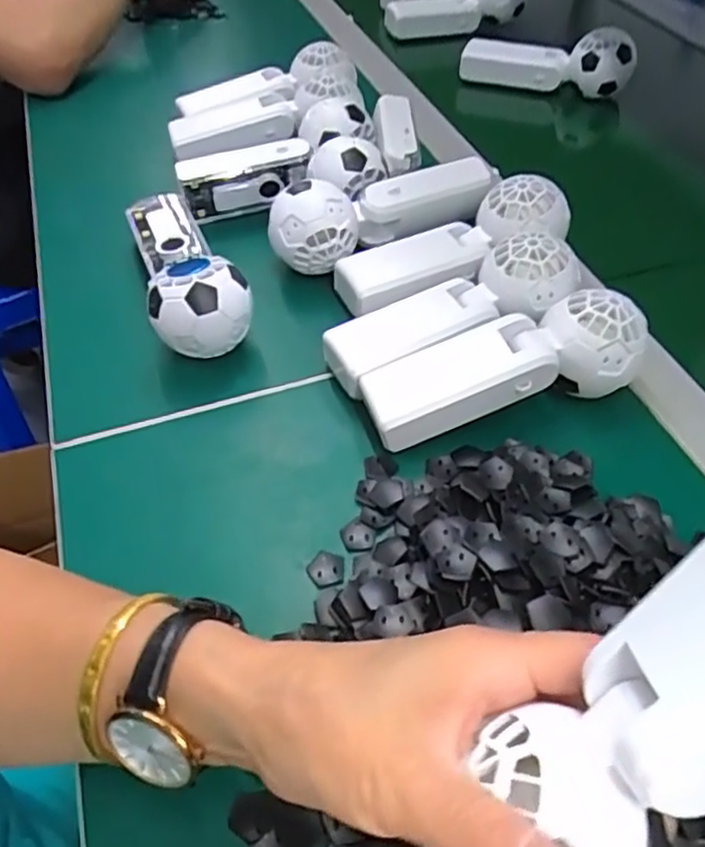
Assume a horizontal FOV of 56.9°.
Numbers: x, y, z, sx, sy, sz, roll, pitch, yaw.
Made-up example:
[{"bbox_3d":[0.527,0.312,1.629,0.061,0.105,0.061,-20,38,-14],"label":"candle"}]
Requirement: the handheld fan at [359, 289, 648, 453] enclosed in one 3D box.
[{"bbox_3d":[0.086,-0.032,0.382,0.160,0.064,0.049,-11,50,-10],"label":"handheld fan"}]

